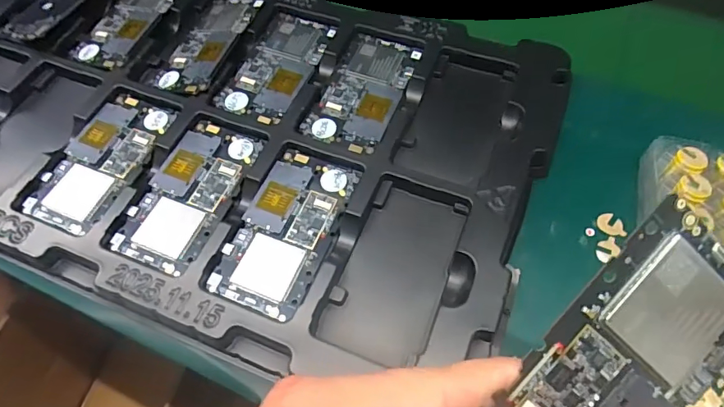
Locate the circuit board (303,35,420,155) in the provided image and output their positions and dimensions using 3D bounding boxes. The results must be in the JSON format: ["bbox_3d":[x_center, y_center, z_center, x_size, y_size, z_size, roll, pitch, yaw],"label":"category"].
[{"bbox_3d":[0.003,-0.099,0.406,0.066,0.005,0.122,21,65,14],"label":"circuit board"}]

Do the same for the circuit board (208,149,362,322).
[{"bbox_3d":[-0.055,0.017,0.344,0.070,0.005,0.126,19,65,13],"label":"circuit board"}]

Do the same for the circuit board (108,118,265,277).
[{"bbox_3d":[-0.134,-0.010,0.363,0.070,0.009,0.127,18,64,12],"label":"circuit board"}]

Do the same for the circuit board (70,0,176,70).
[{"bbox_3d":[-0.226,-0.181,0.456,0.062,0.007,0.125,18,64,12],"label":"circuit board"}]

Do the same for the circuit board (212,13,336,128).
[{"bbox_3d":[-0.074,-0.125,0.425,0.065,0.004,0.121,22,65,14],"label":"circuit board"}]

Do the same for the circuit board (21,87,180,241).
[{"bbox_3d":[-0.212,-0.038,0.380,0.069,0.006,0.128,19,65,13],"label":"circuit board"}]

